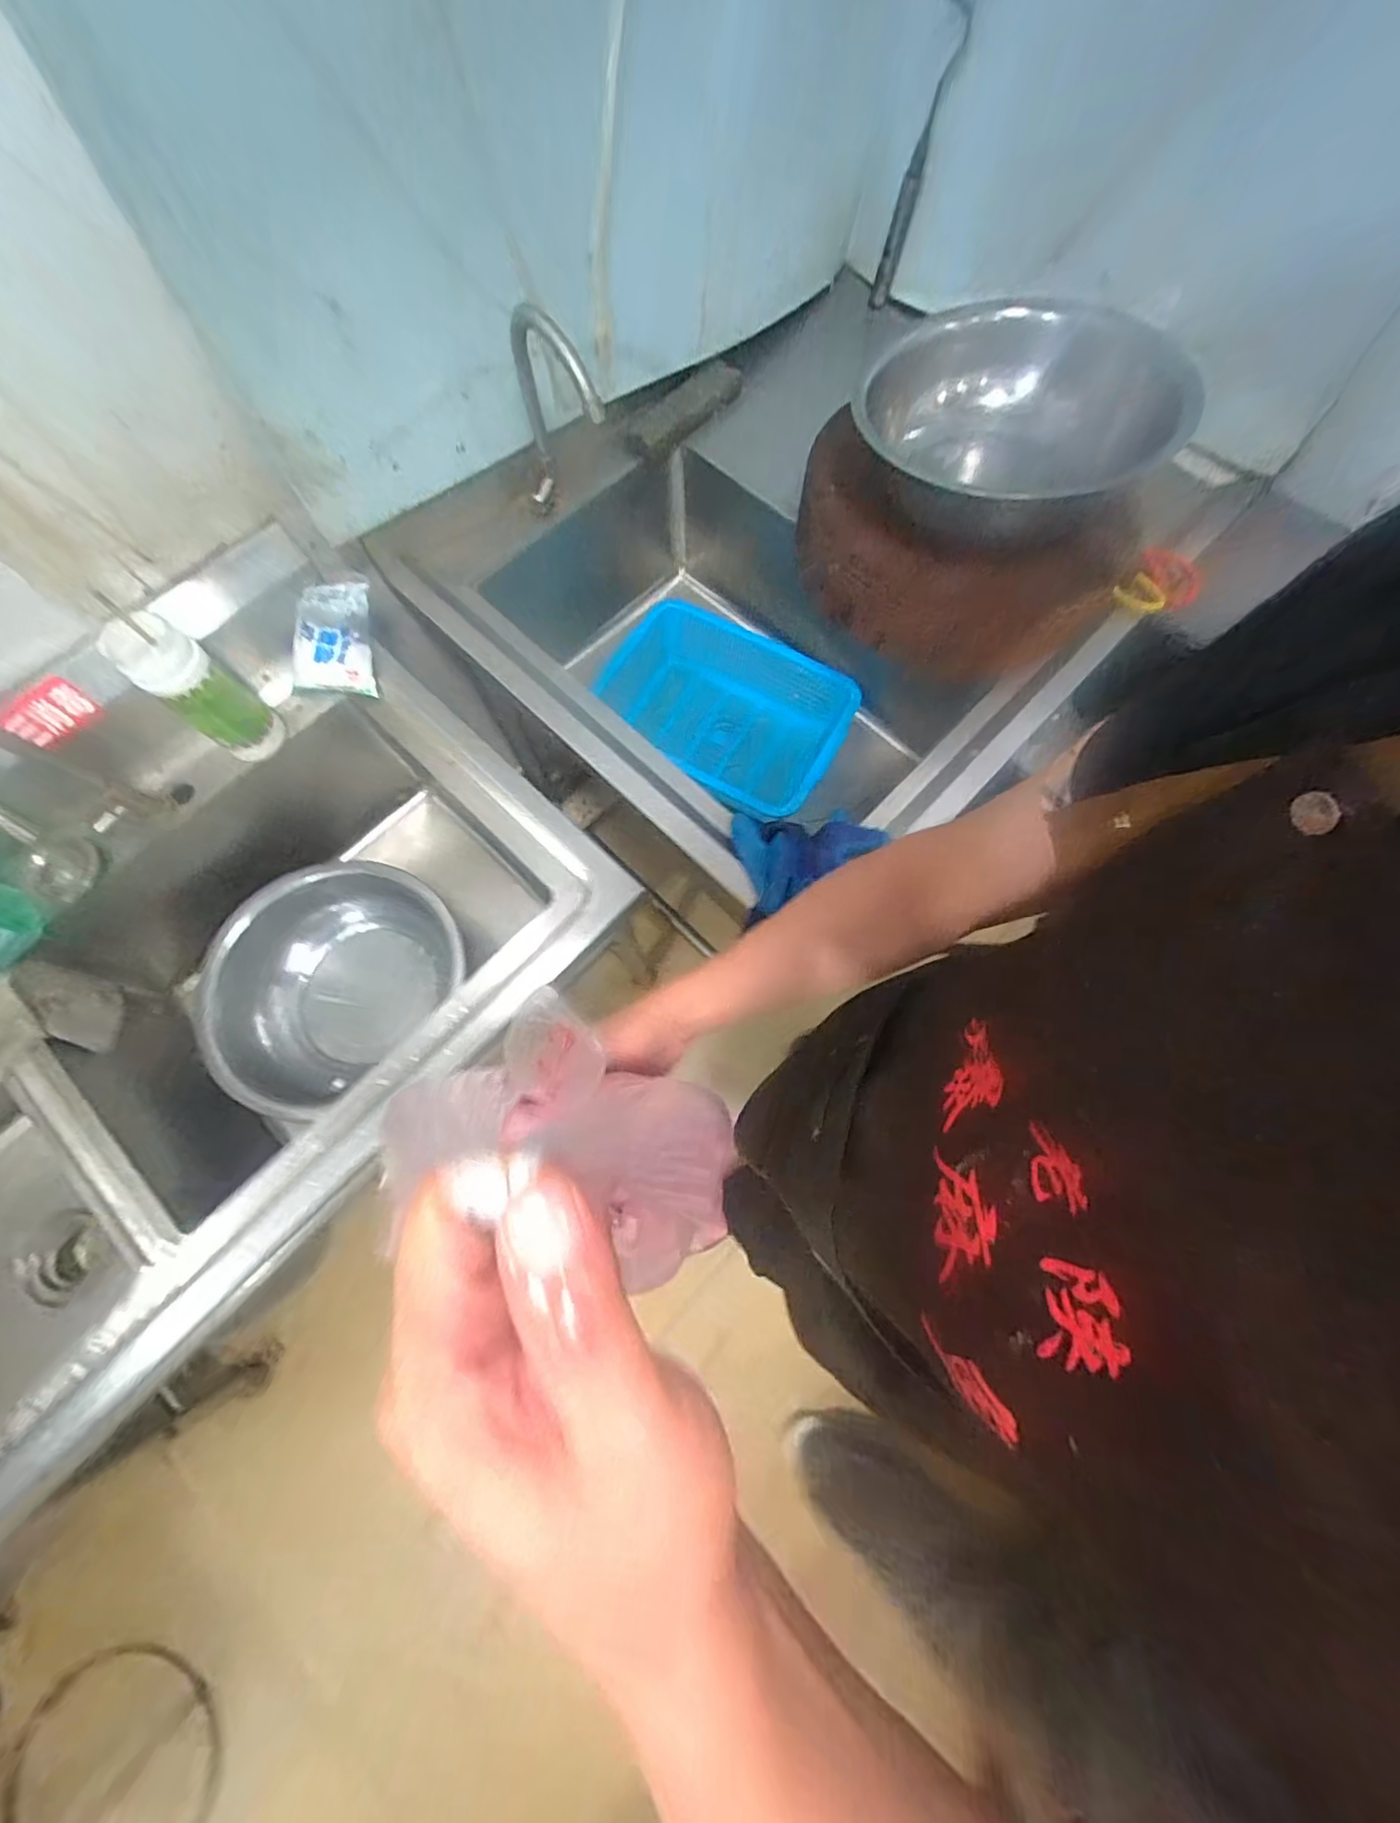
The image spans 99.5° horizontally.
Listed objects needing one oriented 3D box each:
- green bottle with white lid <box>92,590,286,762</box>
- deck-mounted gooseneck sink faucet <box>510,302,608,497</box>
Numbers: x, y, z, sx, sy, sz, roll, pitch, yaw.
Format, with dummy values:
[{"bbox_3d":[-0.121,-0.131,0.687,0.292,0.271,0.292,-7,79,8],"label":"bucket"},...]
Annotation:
[{"bbox_3d":[-0.563,-0.242,0.670,0.078,0.169,0.084,35,78,9],"label":"green bottle with white lid"},{"bbox_3d":[-0.184,-0.595,0.717,0.046,0.261,0.129,-37,109,-8],"label":"deck-mounted gooseneck sink faucet"}]

